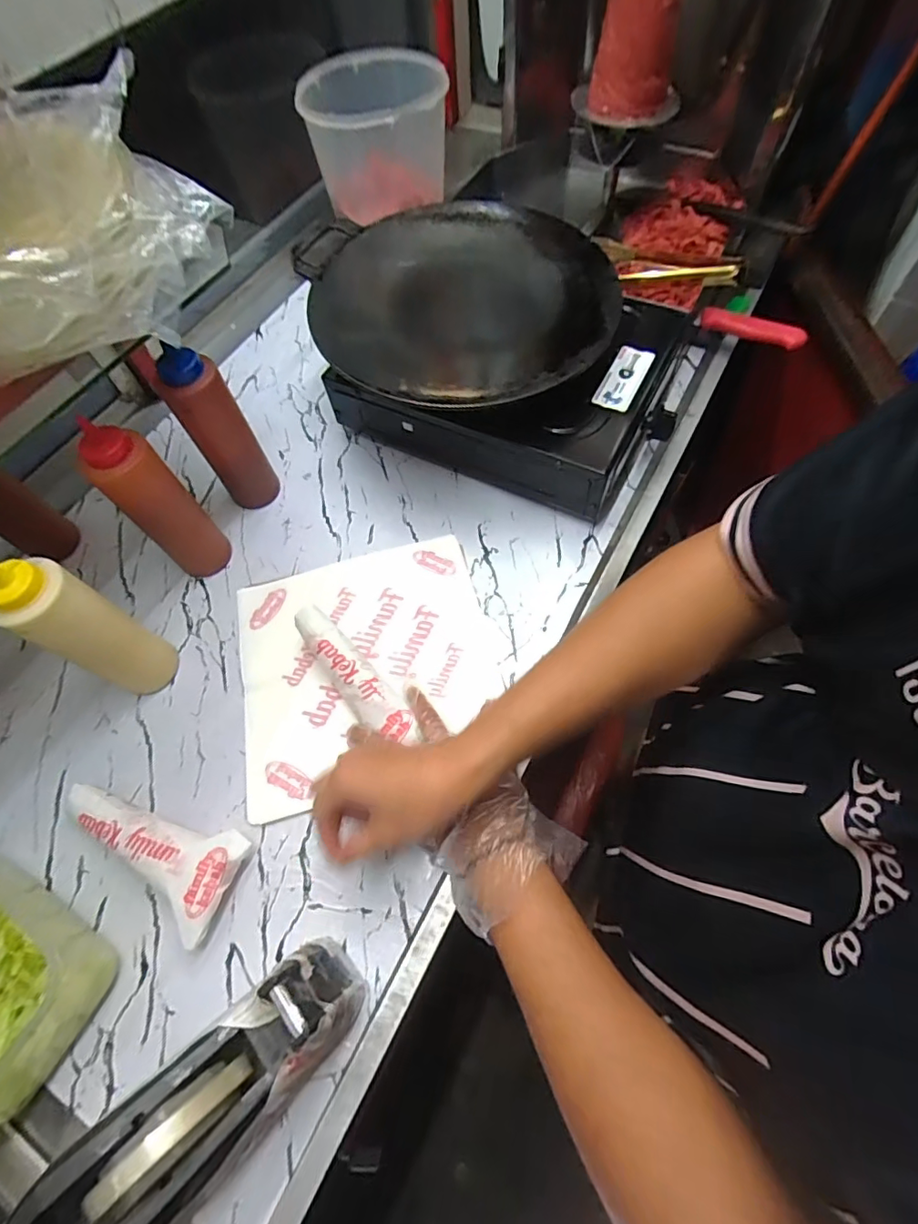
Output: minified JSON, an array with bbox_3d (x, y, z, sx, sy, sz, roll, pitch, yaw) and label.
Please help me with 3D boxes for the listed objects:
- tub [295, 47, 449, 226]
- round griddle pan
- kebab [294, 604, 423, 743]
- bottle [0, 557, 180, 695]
[{"bbox_3d":[-0.119,-0.749,0.824,0.200,0.151,0.219,-1,61,3],"label":"tub"},{"bbox_3d":[-0.009,-0.355,0.588,0.341,0.045,0.323,-1,63,2],"label":"round griddle pan"},{"bbox_3d":[-0.101,0.063,0.509,0.045,0.038,0.162,-41,77,-16],"label":"kebab"},{"bbox_3d":[-0.322,0.018,0.460,0.050,0.191,0.064,28,68,16],"label":"bottle"}]

